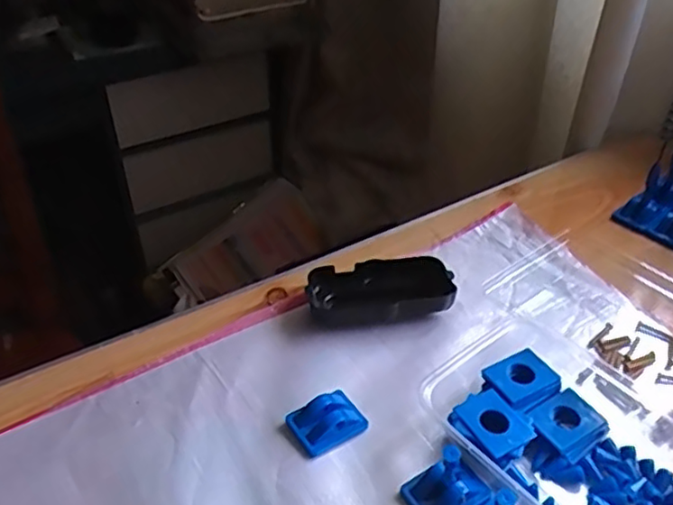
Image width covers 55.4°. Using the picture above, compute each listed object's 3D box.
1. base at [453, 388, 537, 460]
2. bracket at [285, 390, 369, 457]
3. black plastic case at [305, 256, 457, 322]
[{"bbox_3d":[0.096,0.102,0.387,0.036,0.004,0.041,-22,48,-28],"label":"base"},{"bbox_3d":[-0.006,0.104,0.403,0.044,0.018,0.032,-19,41,-24],"label":"bracket"},{"bbox_3d":[0.033,0.031,0.489,0.106,0.028,0.052,-3,37,-5],"label":"black plastic case"}]

